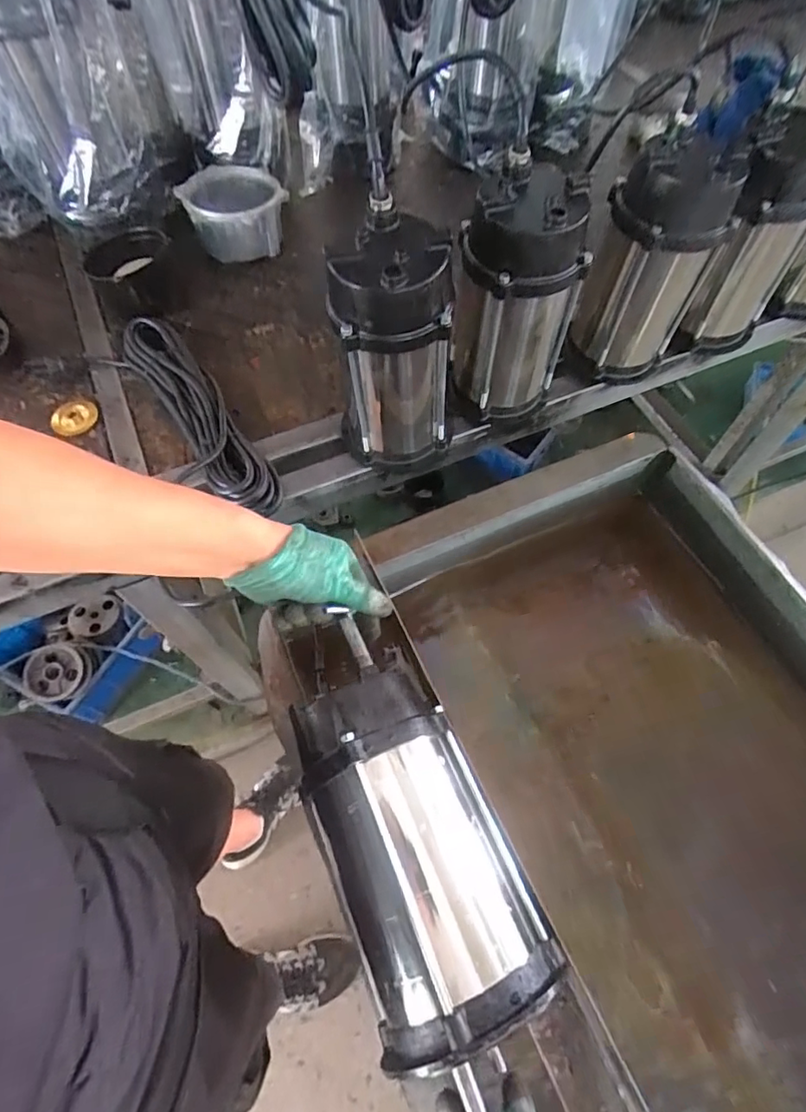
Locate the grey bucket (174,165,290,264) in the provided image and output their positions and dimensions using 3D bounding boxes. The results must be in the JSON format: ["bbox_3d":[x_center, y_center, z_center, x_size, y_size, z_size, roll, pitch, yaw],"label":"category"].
[{"bbox_3d":[-0.269,-0.556,0.886,0.151,0.077,0.156,0,62,0],"label":"grey bucket"}]

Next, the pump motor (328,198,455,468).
[{"bbox_3d":[-0.014,-0.218,0.607,0.116,0.259,0.107,-10,62,-6],"label":"pump motor"}]

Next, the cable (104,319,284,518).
[{"bbox_3d":[-0.273,-0.189,0.704,0.093,0.048,0.370,-33,67,-17],"label":"cable"}]

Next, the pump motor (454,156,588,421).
[{"bbox_3d":[0.132,-0.280,0.637,0.113,0.256,0.125,-11,62,-6],"label":"pump motor"}]

